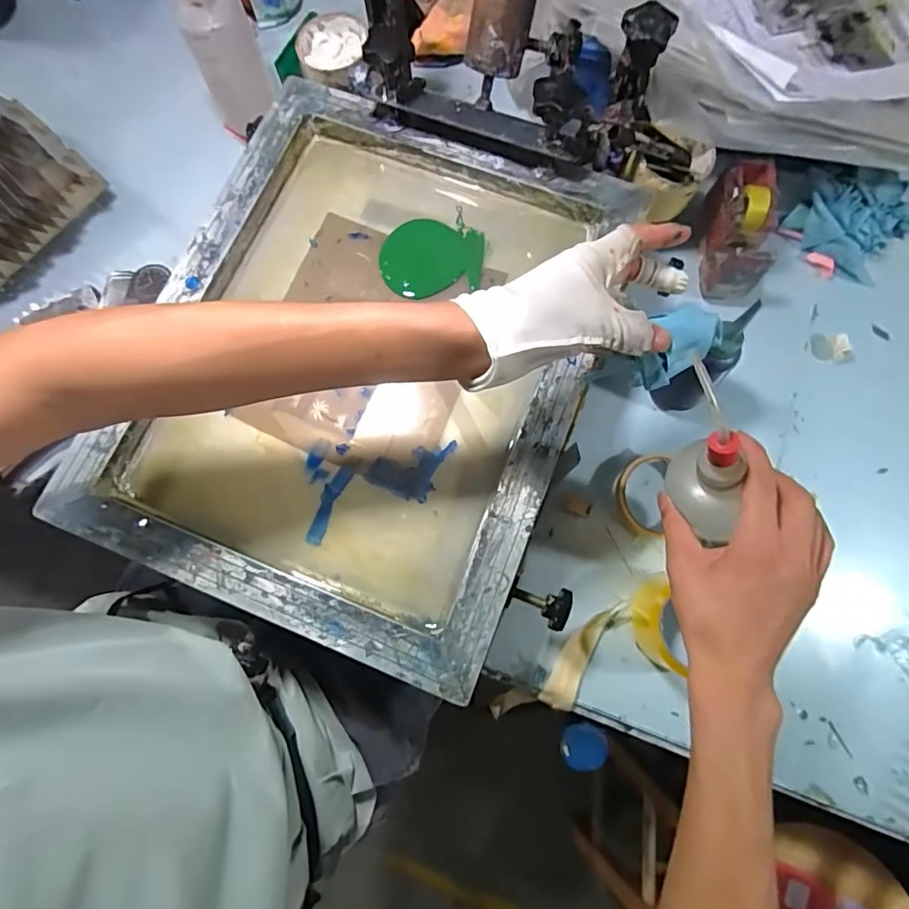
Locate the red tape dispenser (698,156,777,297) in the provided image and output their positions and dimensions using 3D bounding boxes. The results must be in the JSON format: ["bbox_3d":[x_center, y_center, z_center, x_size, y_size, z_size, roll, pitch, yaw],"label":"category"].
[{"bbox_3d":[0.305,-0.242,0.568,0.056,0.083,0.124,6,77,3],"label":"red tape dispenser"}]

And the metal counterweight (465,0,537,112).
[{"bbox_3d":[0.050,-0.417,0.422,0.054,0.229,0.044,21,43,6],"label":"metal counterweight"}]

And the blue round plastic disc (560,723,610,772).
[{"bbox_3d":[0.132,0.298,0.522,0.046,0.012,0.040,2,76,2],"label":"blue round plastic disc"}]

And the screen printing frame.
[{"bbox_3d":[-0.086,-0.088,0.475,0.395,0.036,0.480,20,78,6],"label":"screen printing frame"}]

